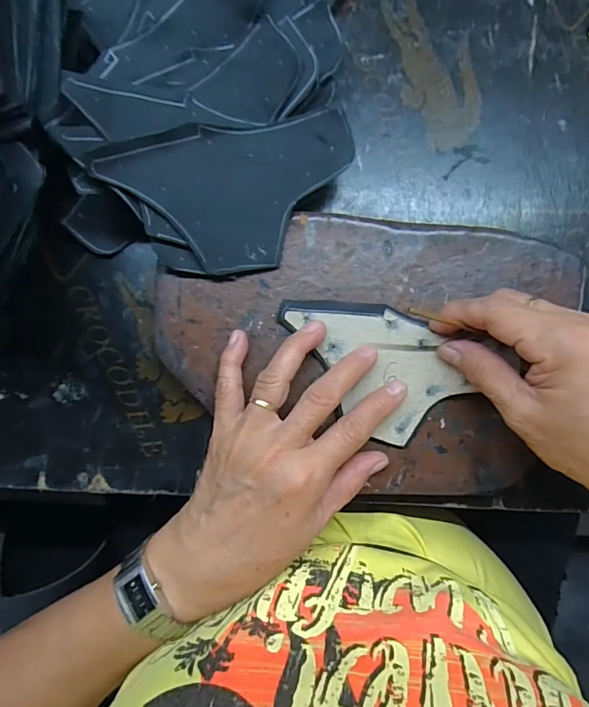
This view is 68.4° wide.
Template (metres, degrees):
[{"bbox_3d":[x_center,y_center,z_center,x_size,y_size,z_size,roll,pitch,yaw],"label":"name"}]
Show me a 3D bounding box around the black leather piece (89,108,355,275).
[{"bbox_3d":[-0.033,-0.092,0.257,0.141,0.007,0.081,-11,102,-11],"label":"black leather piece"}]

